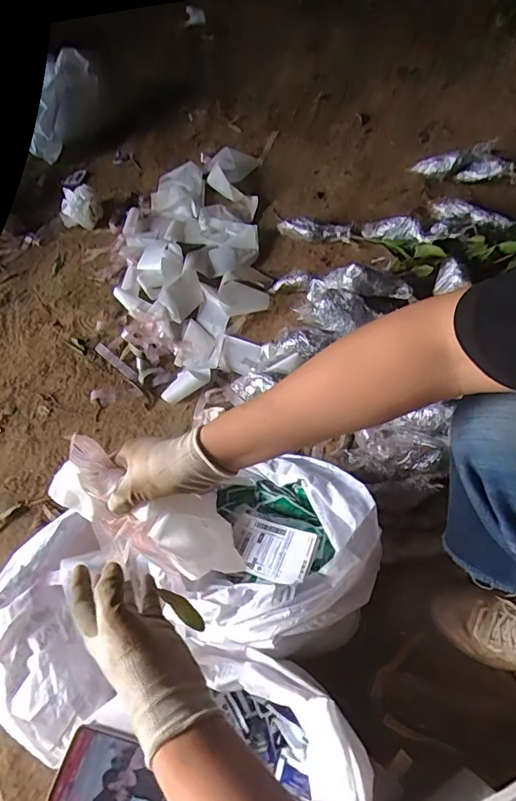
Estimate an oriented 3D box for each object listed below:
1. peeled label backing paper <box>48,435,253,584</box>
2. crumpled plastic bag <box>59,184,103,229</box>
[{"bbox_3d":[-0.113,0.120,0.481,0.202,0.060,0.074,28,59,-1],"label":"peeled label backing paper"},{"bbox_3d":[-0.482,-0.523,1.261,0.094,0.103,0.068,18,61,18],"label":"crumpled plastic bag"}]

